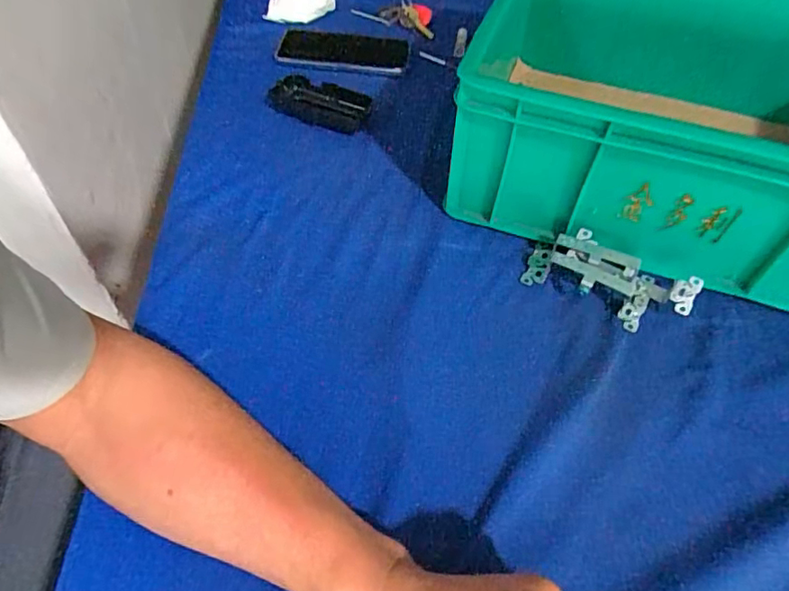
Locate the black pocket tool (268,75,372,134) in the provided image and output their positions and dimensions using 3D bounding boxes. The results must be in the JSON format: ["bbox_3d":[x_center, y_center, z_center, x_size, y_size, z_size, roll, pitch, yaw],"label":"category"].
[{"bbox_3d":[-0.086,-0.220,0.615,0.114,0.019,0.058,20,54,13],"label":"black pocket tool"}]

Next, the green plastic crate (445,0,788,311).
[{"bbox_3d":[0.283,-0.170,0.515,0.405,0.143,0.308,15,53,9],"label":"green plastic crate"}]

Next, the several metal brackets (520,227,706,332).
[{"bbox_3d":[0.184,-0.019,0.466,0.134,0.030,0.070,16,53,10],"label":"several metal brackets"}]

